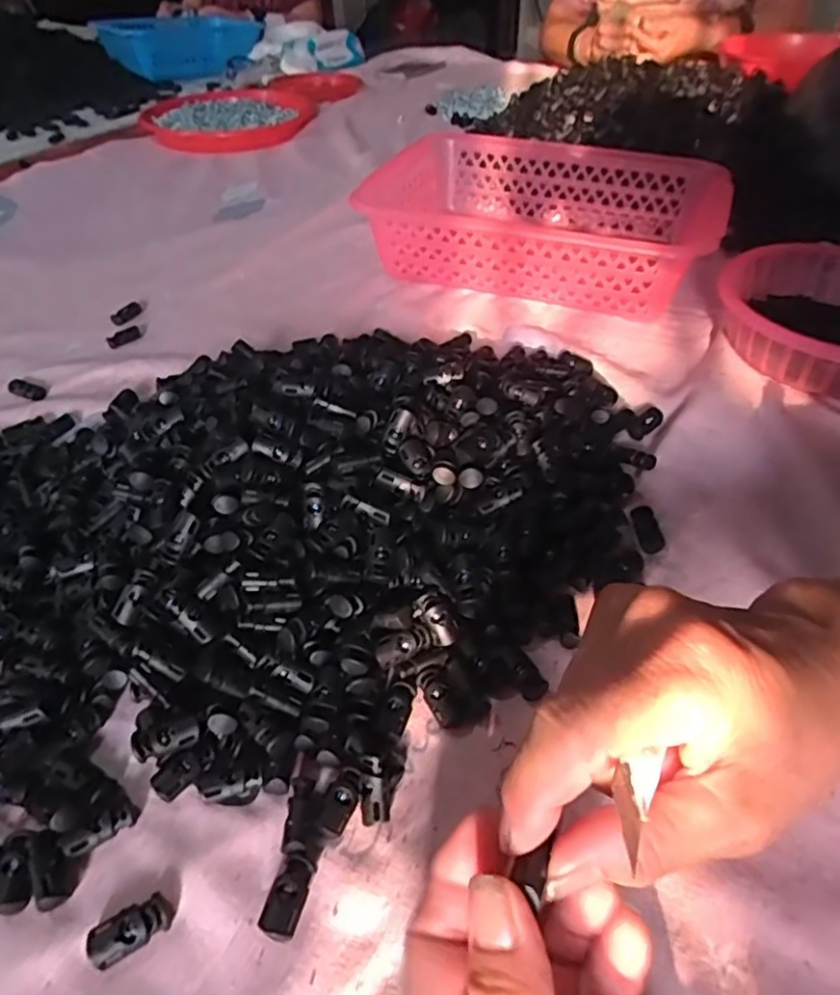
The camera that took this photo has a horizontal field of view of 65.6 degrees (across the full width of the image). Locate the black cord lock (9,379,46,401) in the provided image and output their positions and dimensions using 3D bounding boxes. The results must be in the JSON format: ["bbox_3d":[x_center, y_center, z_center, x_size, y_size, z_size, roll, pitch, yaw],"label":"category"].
[{"bbox_3d":[-0.302,-0.083,0.501,0.034,0.006,0.015,16,47,17],"label":"black cord lock"}]

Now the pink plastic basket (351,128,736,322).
[{"bbox_3d":[0.121,-0.263,0.623,0.307,0.075,0.211,14,46,15],"label":"pink plastic basket"}]

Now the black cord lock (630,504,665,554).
[{"bbox_3d":[0.130,0.018,0.374,0.015,0.007,0.031,-5,44,-3],"label":"black cord lock"}]

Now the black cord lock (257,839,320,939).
[{"bbox_3d":[-0.049,0.147,0.245,0.013,0.009,0.031,12,46,14],"label":"black cord lock"}]

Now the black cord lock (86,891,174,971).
[{"bbox_3d":[-0.105,0.157,0.237,0.027,0.008,0.014,-24,49,-21],"label":"black cord lock"}]

